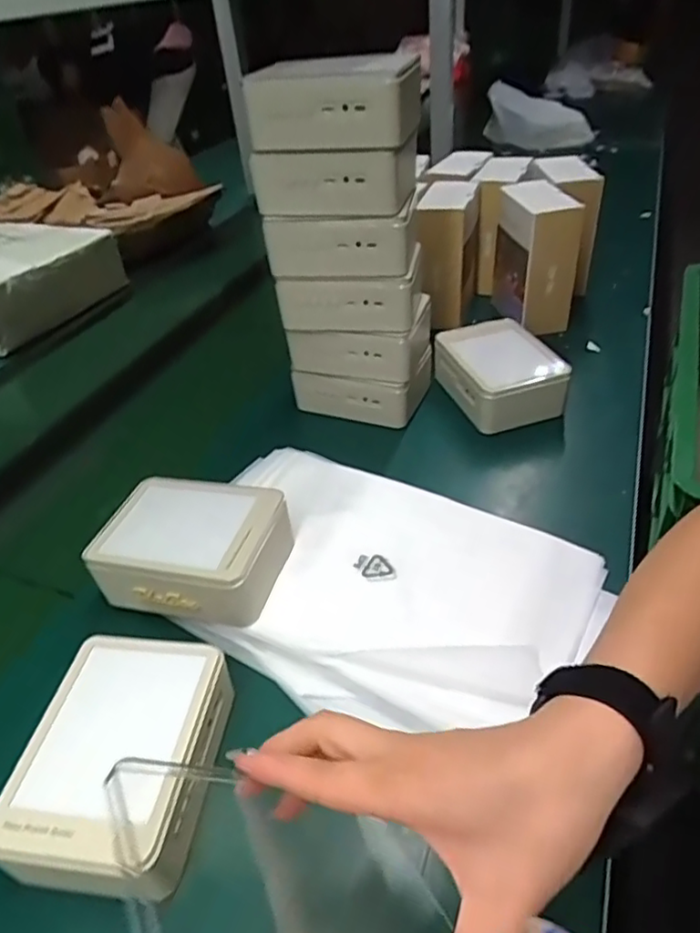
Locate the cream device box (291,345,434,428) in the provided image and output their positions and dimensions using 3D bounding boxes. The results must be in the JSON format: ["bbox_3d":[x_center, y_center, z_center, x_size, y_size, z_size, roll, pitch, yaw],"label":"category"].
[{"bbox_3d":[0.019,-0.103,0.727,0.148,0.055,0.101,9,42,19],"label":"cream device box"}]

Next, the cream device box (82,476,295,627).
[{"bbox_3d":[-0.126,0.071,0.522,0.147,0.072,0.103,6,41,16],"label":"cream device box"}]

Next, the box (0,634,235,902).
[{"bbox_3d":[-0.142,0.187,0.396,0.108,0.063,0.148,1,39,9],"label":"box"}]

